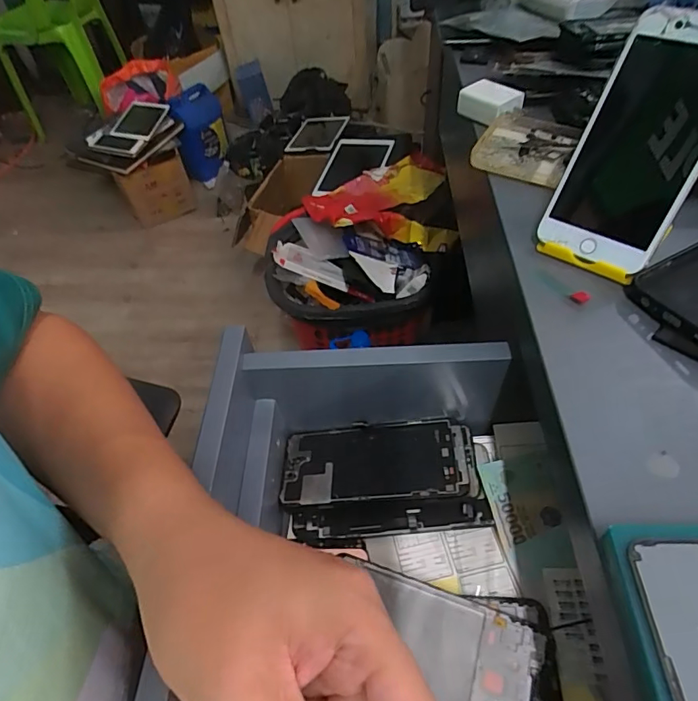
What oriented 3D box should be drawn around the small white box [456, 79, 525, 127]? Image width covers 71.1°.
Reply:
[{"bbox_3d":[0.136,-0.240,0.473,0.043,0.024,0.049,-36,56,-22],"label":"small white box"}]

